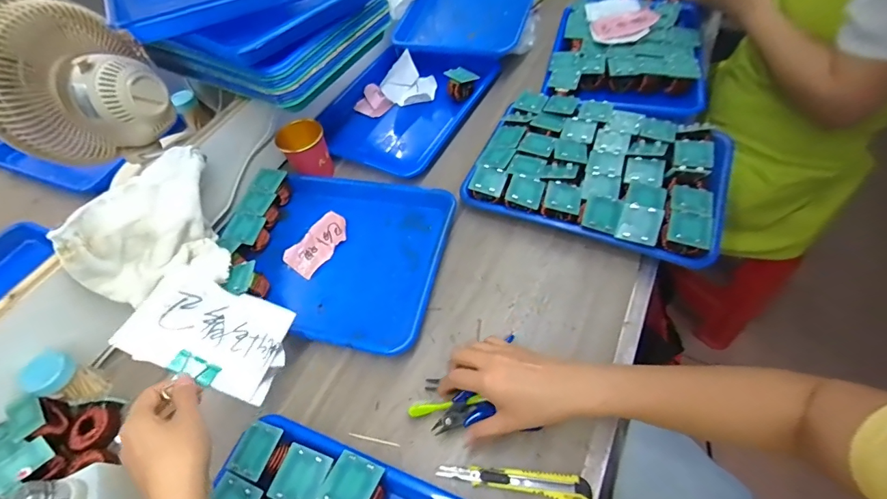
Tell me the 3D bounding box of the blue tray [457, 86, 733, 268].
[{"bbox_3d":[0.218,-0.119,0.569,0.321,0.049,0.256,20,60,21],"label":"blue tray"}]

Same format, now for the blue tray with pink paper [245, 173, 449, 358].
[{"bbox_3d":[-0.134,0.005,0.556,0.270,0.036,0.258,8,57,14],"label":"blue tray with pink paper"}]

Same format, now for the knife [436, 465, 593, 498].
[{"bbox_3d":[0.065,0.220,0.382,0.138,0.020,0.023,2,56,10],"label":"knife"}]

